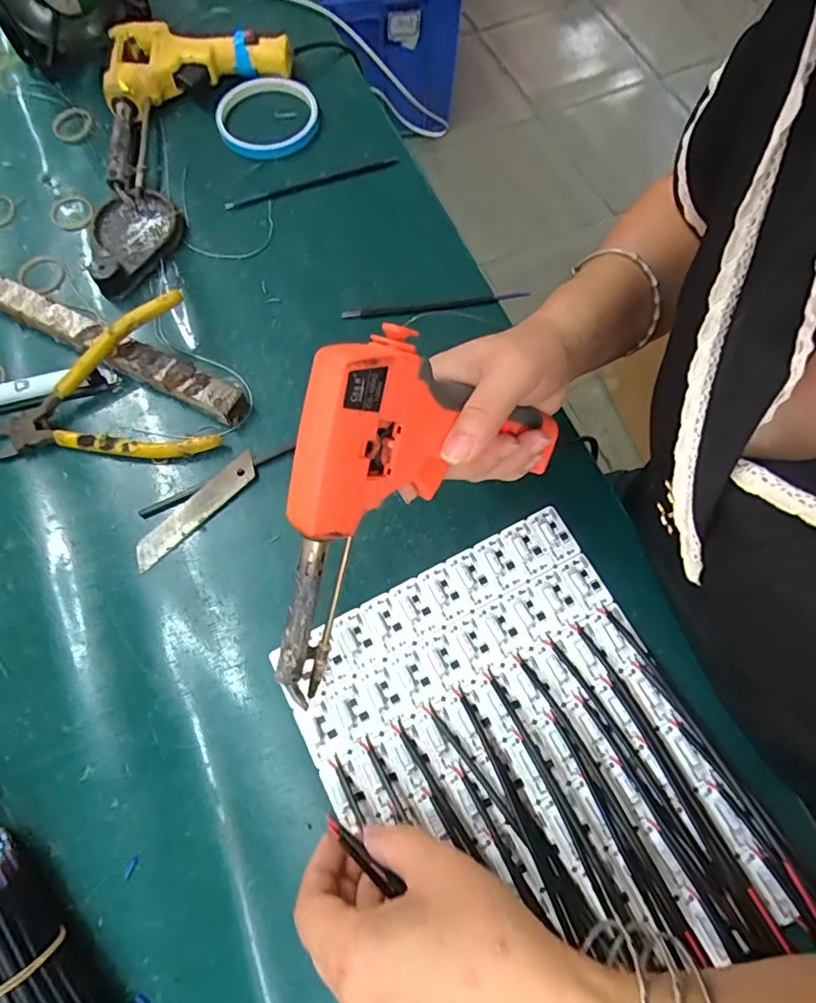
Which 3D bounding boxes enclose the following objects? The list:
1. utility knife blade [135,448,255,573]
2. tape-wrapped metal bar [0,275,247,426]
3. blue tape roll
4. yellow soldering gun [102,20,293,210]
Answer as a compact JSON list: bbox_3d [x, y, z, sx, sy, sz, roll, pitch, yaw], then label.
[{"bbox_3d":[-0.135,0.005,0.342,0.093,0.004,0.018,-43,89,-11],"label":"utility knife blade"},{"bbox_3d":[-0.213,-0.111,0.374,0.224,0.022,0.024,25,72,8],"label":"tape-wrapped metal bar"},{"bbox_3d":[-0.120,-0.331,0.458,0.085,0.012,0.088,0,70,-1],"label":"blue tape roll"},{"bbox_3d":[-0.205,-0.348,0.449,0.113,0.037,0.206,34,73,10],"label":"yellow soldering gun"}]

